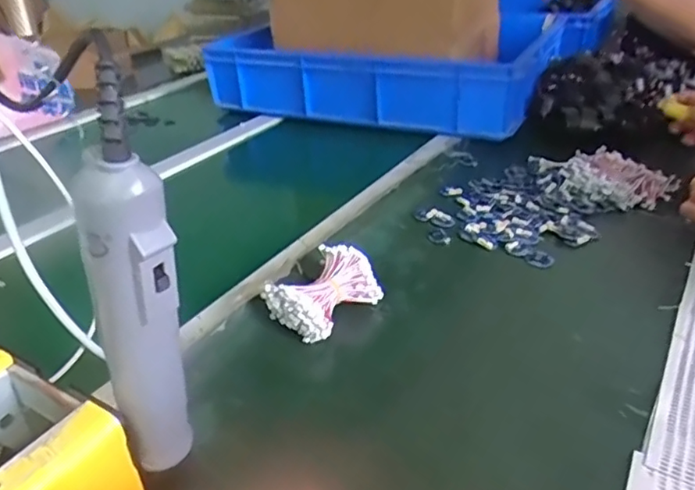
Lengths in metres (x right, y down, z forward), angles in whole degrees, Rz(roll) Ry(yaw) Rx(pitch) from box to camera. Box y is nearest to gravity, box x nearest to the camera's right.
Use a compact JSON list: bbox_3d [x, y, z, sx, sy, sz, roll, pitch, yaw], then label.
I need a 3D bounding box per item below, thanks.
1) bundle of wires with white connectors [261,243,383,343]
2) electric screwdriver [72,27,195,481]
[{"bbox_3d":[-0.024,0.042,0.568,0.074,0.048,0.091,21,38,33],"label":"bundle of wires with white connectors"},{"bbox_3d":[-0.090,0.021,0.253,0.030,0.191,0.026,19,36,32],"label":"electric screwdriver"}]

